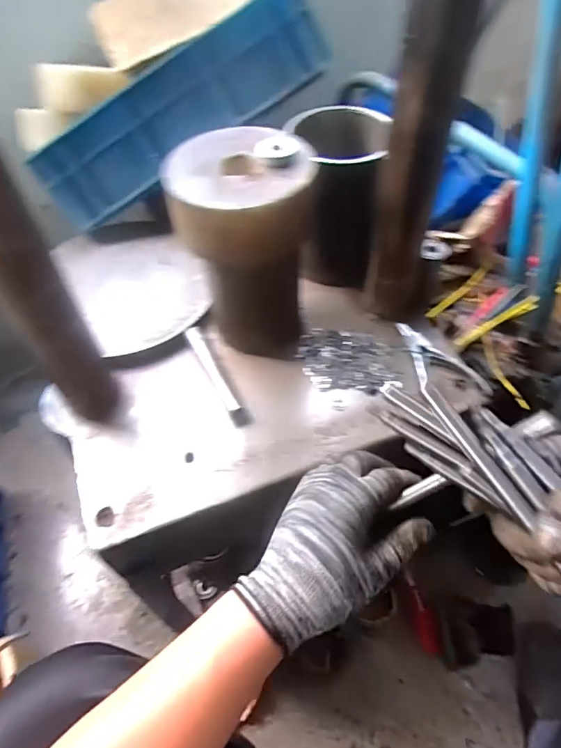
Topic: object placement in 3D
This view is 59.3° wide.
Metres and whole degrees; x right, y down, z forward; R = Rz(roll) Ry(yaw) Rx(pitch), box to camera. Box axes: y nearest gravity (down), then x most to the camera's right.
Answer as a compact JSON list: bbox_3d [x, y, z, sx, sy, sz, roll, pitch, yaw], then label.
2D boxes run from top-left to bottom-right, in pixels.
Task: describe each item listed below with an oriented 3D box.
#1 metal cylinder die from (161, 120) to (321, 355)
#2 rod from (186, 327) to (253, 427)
[{"bbox_3d":[-0.036,-0.136,0.578,0.144,0.242,0.141,-2,52,1],"label":"metal cylinder die"},{"bbox_3d":[-0.077,0.001,0.595,0.017,0.021,0.154,-24,55,-15],"label":"rod"}]

